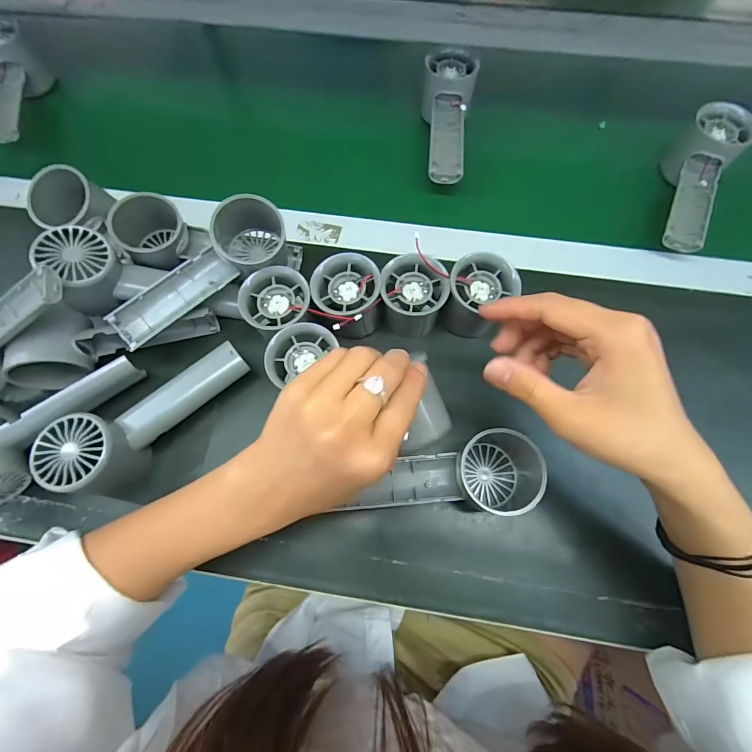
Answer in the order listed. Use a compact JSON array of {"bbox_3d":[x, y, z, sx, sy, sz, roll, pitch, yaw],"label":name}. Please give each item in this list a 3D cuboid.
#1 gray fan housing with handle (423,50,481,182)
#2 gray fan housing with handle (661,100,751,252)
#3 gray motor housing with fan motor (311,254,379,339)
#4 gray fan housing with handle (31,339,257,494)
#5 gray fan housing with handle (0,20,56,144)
[{"bbox_3d":[0.075,-0.267,0.389,0.053,0.039,0.142,4,71,3],"label":"gray fan housing with handle"},{"bbox_3d":[0.309,-0.189,0.362,0.054,0.051,0.147,30,74,11],"label":"gray fan housing with handle"},{"bbox_3d":[-0.023,-0.064,0.315,0.052,0.051,0.054,0,71,1],"label":"gray motor housing with fan motor"},{"bbox_3d":[-0.175,0.027,0.294,0.049,0.053,0.150,43,77,14],"label":"gray fan housing with handle"},{"bbox_3d":[-0.413,-0.323,0.421,0.044,0.056,0.150,-12,71,-3],"label":"gray fan housing with handle"}]

